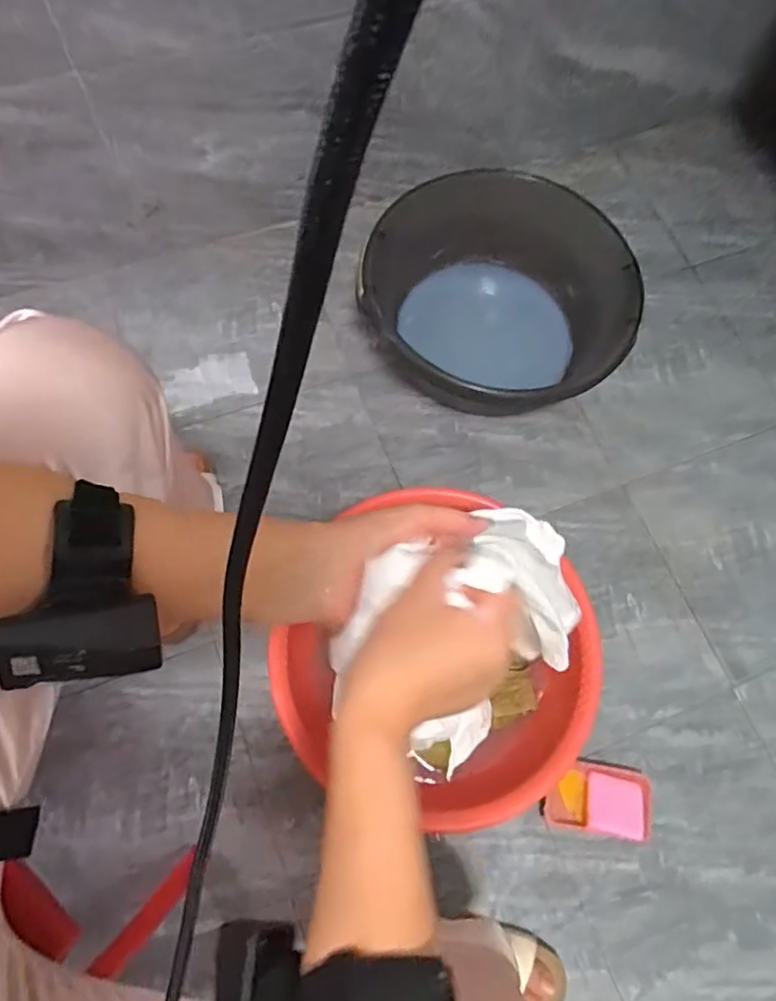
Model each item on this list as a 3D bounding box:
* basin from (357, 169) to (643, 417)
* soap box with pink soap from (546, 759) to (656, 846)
[{"bbox_3d":[0.174,-0.316,0.967,0.412,0.164,0.340,39,72,12],"label":"basin"},{"bbox_3d":[0.260,0.368,0.759,0.129,0.029,0.081,10,71,0],"label":"soap box with pink soap"}]

